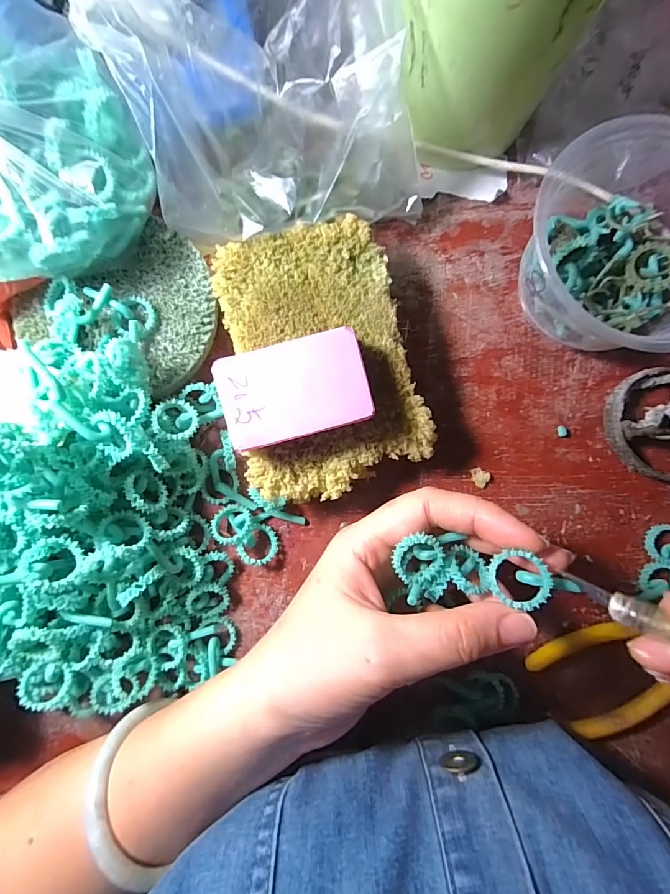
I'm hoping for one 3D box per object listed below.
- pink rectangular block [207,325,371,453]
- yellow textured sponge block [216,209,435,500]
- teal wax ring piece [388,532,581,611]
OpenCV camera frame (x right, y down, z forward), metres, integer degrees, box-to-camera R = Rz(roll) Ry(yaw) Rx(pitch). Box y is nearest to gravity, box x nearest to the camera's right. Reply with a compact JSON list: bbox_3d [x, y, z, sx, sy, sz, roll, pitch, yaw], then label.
[{"bbox_3d":[-0.019,-0.026,0.195,0.067,0.024,0.043,-14,86,-1],"label":"pink rectangular block"},{"bbox_3d":[-0.009,-0.046,0.226,0.094,0.044,0.138,-15,86,-1],"label":"yellow textured sponge block"},{"bbox_3d":[0.061,0.052,0.174,0.067,0.027,0.028,-4,86,17],"label":"teal wax ring piece"}]

